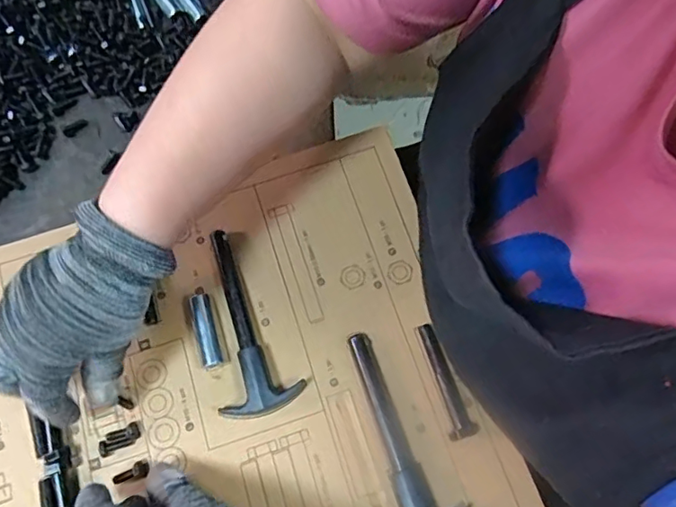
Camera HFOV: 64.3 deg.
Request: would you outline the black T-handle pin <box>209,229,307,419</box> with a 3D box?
[{"bbox_3d":[-0.062,0.044,0.367,0.052,0.017,0.130,-14,72,-3],"label":"black T-handle pin"}]

